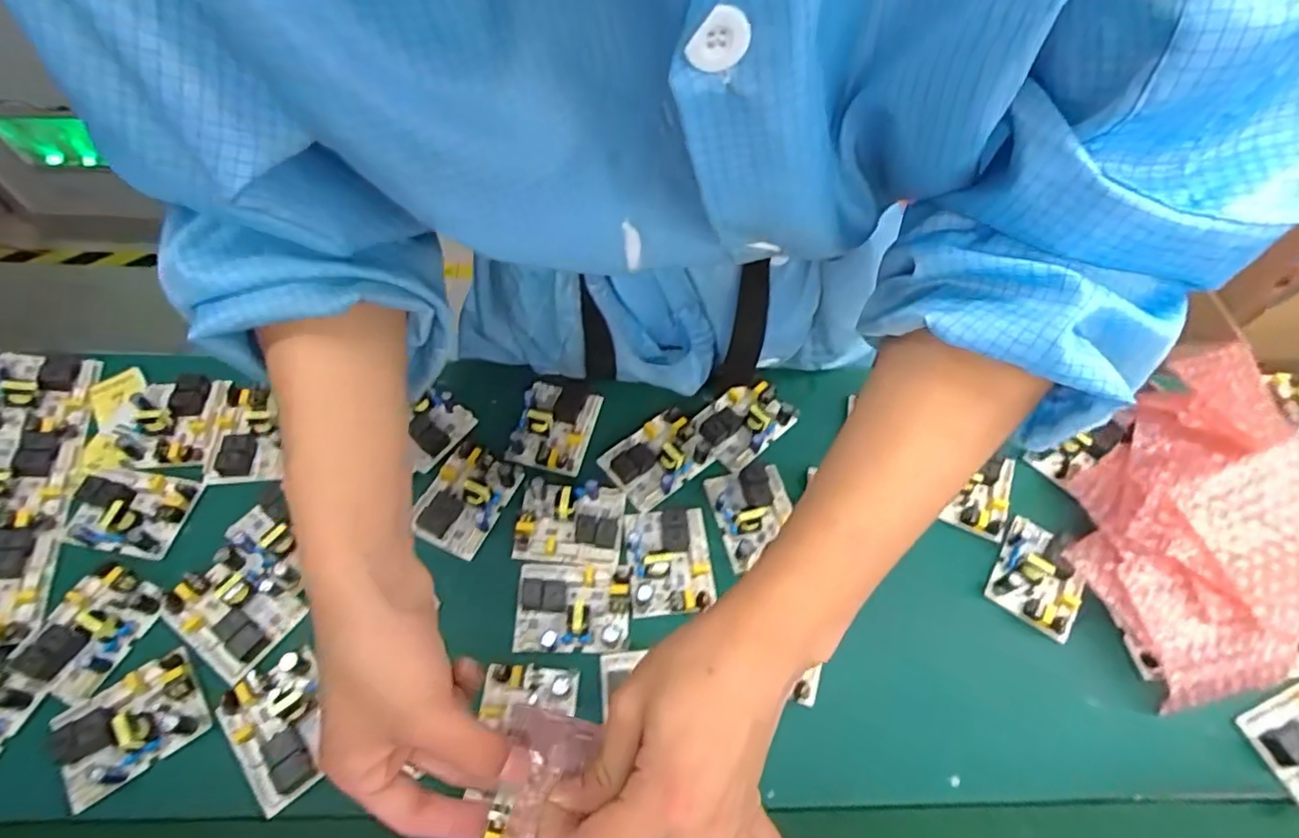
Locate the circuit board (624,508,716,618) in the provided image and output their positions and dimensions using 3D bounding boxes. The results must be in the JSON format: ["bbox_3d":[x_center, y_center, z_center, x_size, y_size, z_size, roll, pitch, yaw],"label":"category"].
[{"bbox_3d":[0.014,0.104,0.464,0.063,0.020,0.079,-4,61,-5],"label":"circuit board"}]

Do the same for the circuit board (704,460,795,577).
[{"bbox_3d":[0.083,0.072,0.486,0.061,0.016,0.077,-14,62,-11],"label":"circuit board"}]

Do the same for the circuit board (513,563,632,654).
[{"bbox_3d":[-0.055,0.132,0.441,0.080,0.025,0.062,1,61,-3],"label":"circuit board"}]

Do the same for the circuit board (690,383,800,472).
[{"bbox_3d":[0.077,0.003,0.528,0.096,0.025,0.058,-38,69,-21],"label":"circuit board"}]

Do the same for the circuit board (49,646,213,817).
[{"bbox_3d":[-0.332,0.191,0.386,0.080,0.023,0.062,-28,66,-18],"label":"circuit board"}]

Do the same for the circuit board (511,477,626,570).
[{"bbox_3d":[-0.061,0.077,0.473,0.080,0.021,0.063,7,60,0],"label":"circuit board"}]

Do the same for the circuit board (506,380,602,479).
[{"bbox_3d":[-0.080,0.003,0.519,0.061,0.019,0.080,14,61,4],"label":"circuit board"}]

